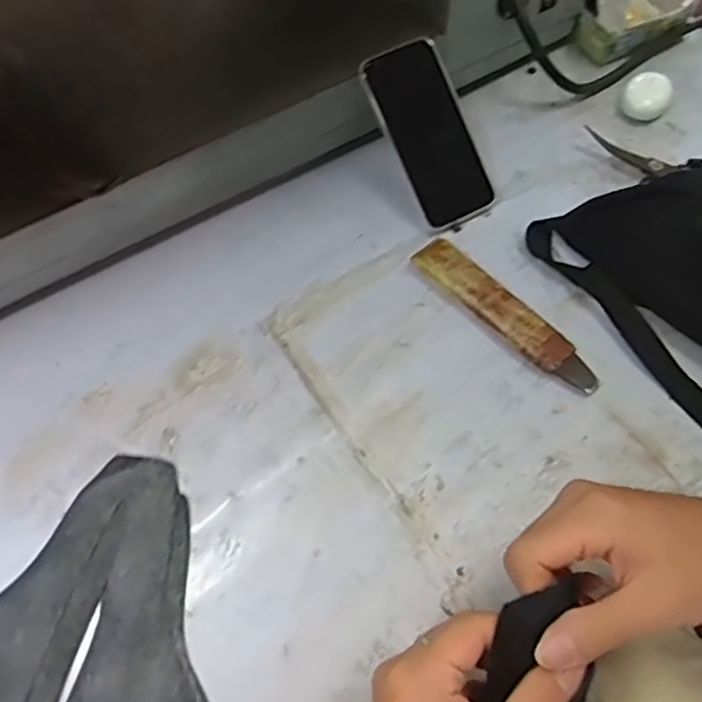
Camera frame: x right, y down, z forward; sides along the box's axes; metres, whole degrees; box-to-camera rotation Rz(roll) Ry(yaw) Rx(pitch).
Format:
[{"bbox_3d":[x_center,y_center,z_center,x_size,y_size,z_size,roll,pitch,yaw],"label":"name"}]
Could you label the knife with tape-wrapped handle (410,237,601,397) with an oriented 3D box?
[{"bbox_3d":[0.127,-0.031,0.566,0.037,0.020,0.186,-36,66,-16],"label":"knife with tape-wrapped handle"}]

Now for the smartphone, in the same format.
[{"bbox_3d":[0.075,-0.199,0.621,0.079,0.011,0.163,-29,99,-13],"label":"smartphone"}]

